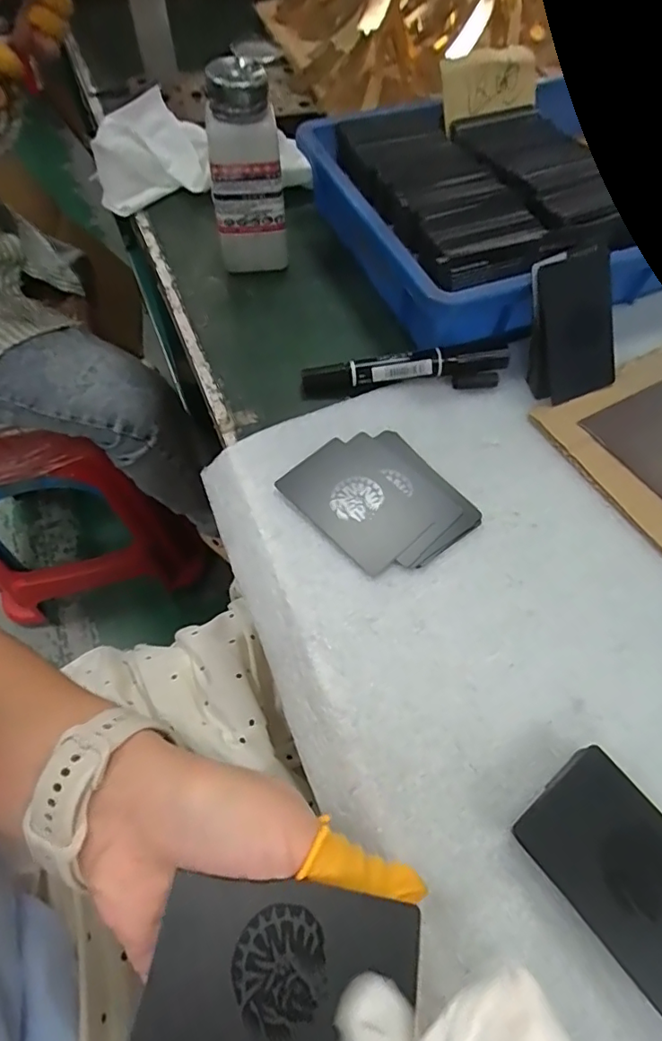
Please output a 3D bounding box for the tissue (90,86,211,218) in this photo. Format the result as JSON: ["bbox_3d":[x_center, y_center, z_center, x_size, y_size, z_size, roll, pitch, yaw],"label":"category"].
[{"bbox_3d":[-0.164,-0.330,0.472,0.105,0.056,0.062,-23,64,-14],"label":"tissue"}]

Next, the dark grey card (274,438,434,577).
[{"bbox_3d":[0.014,-0.011,0.316,0.052,0.005,0.085,-40,70,-19],"label":"dark grey card"}]

